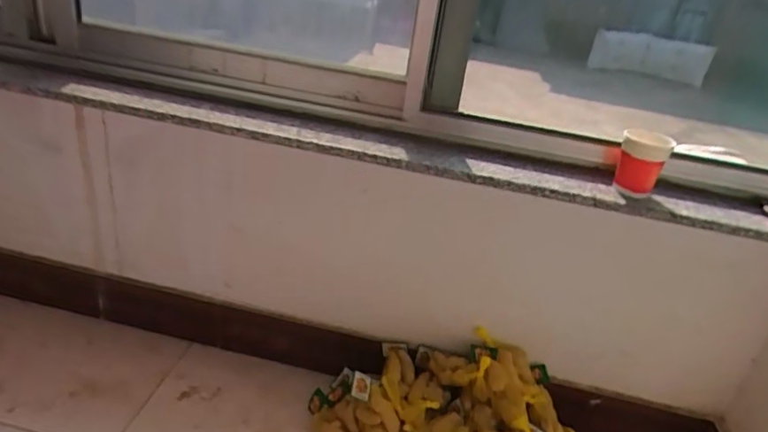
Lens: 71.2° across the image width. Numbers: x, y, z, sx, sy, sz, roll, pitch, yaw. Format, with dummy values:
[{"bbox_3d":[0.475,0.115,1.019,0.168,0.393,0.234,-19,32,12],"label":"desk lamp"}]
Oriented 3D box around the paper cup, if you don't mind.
[{"bbox_3d":[0.421,-0.087,0.881,0.073,0.091,0.066,18,29,18],"label":"paper cup"}]

